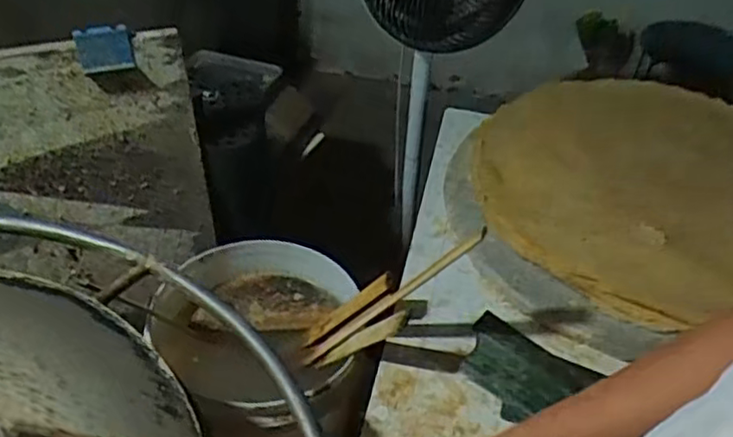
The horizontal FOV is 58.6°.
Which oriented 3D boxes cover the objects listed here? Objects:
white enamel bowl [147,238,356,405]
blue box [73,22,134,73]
[{"bbox_3d":[-0.142,0.146,0.900,0.274,0.086,0.235,21,45,19],"label":"white enamel bowl"},{"bbox_3d":[-0.347,-0.227,0.867,0.068,0.058,0.015,-15,45,-19],"label":"blue box"}]

